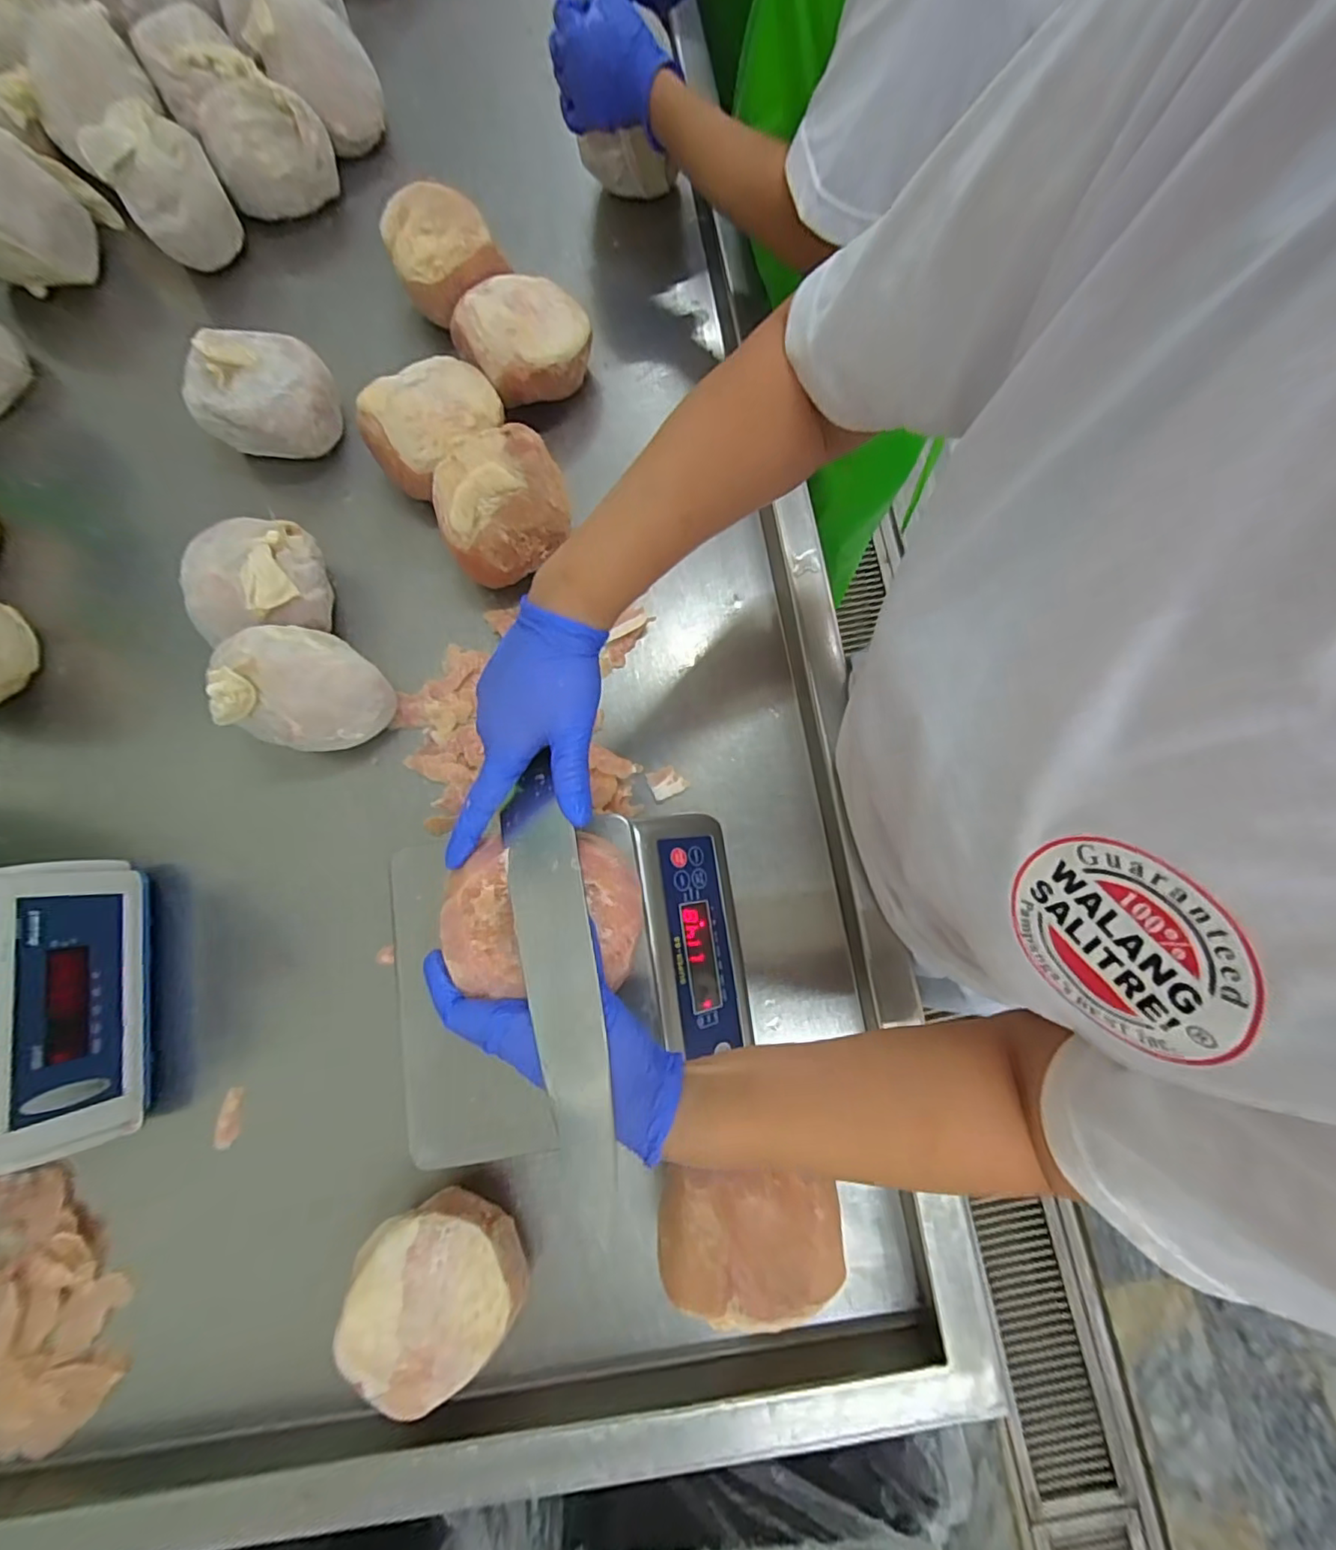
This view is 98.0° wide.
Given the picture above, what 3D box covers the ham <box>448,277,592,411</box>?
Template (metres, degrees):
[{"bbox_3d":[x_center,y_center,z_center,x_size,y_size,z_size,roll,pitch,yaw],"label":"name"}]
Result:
[{"bbox_3d":[-0.151,-0.458,0.614,0.136,0.080,0.122,-18,79,-3],"label":"ham"}]

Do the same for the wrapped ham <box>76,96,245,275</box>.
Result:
[{"bbox_3d":[-0.566,-0.668,0.668,0.110,0.100,0.115,-38,80,-7],"label":"wrapped ham"}]

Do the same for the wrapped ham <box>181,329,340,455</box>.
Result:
[{"bbox_3d":[-0.419,-0.398,0.623,0.133,0.100,0.105,12,79,3],"label":"wrapped ham"}]

